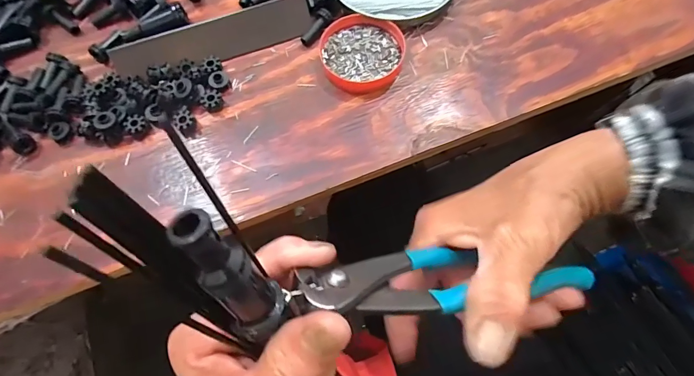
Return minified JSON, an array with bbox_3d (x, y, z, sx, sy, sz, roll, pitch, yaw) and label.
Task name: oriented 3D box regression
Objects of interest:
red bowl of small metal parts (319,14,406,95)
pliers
[{"bbox_3d":[0.012,-0.128,0.373,0.080,0.013,0.078,0,70,1],"label":"red bowl of small metal parts"},{"bbox_3d":[0.059,0.045,0.199,0.172,0.027,0.030,2,69,-24],"label":"pliers"}]

